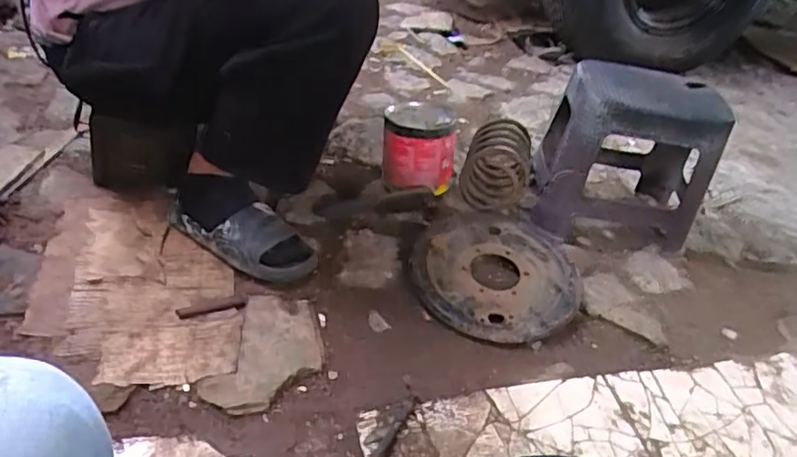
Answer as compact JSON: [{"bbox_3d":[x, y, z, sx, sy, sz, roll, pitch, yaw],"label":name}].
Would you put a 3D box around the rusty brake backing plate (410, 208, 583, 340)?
[{"bbox_3d":[0.174,0.081,1.110,0.288,0.054,0.297,4,37,-3],"label":"rusty brake backing plate"}]

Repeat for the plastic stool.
[{"bbox_3d":[0.459,-0.150,1.247,0.308,0.308,0.246,9,37,3],"label":"plastic stool"}]

